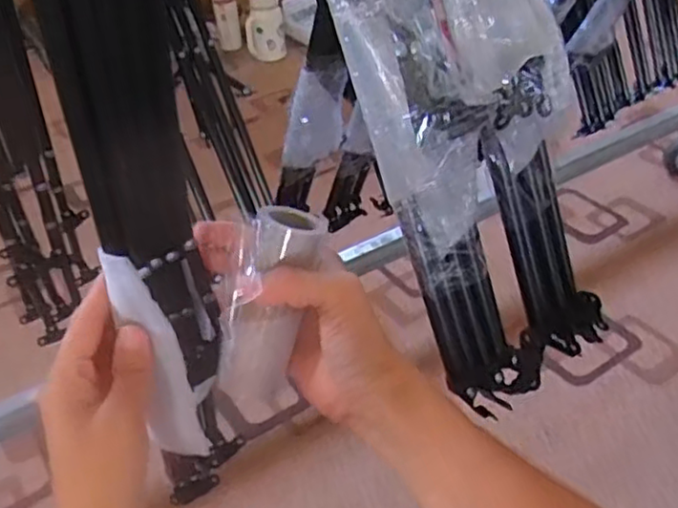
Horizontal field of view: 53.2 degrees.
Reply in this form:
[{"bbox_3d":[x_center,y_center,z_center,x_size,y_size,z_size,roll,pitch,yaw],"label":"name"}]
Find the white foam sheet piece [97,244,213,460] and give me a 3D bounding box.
[{"bbox_3d":[-0.097,0.055,0.358,0.025,0.124,0.016,-22,24,-21],"label":"white foam sheet piece"}]

